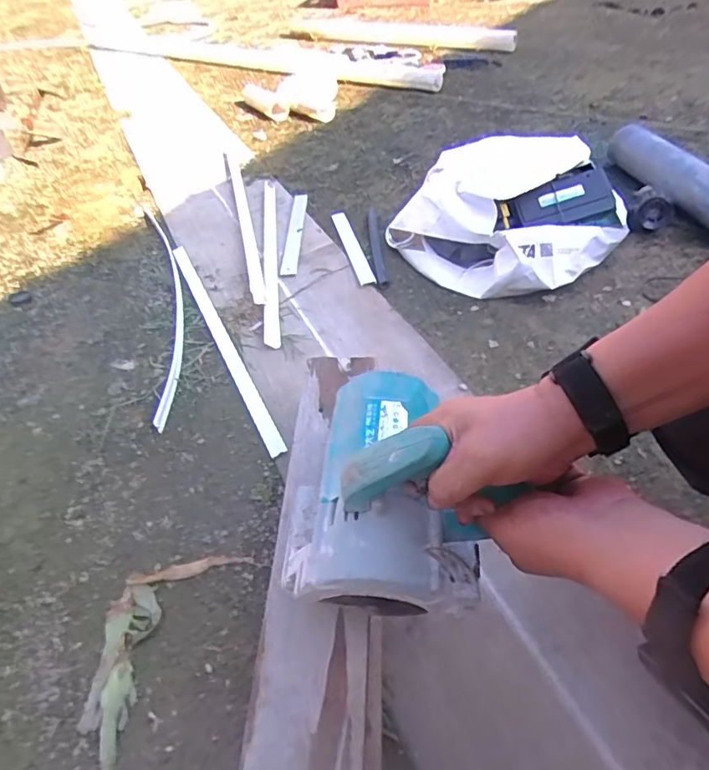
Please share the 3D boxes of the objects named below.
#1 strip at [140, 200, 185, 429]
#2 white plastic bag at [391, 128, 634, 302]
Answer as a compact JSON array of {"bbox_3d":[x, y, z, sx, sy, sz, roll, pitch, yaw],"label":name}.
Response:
[{"bbox_3d":[-0.364,-0.195,1.026,0.065,0.017,0.765,-15,45,-9],"label":"strip"},{"bbox_3d":[0.270,-0.304,0.943,0.276,0.173,0.325,-29,49,-21],"label":"white plastic bag"}]

